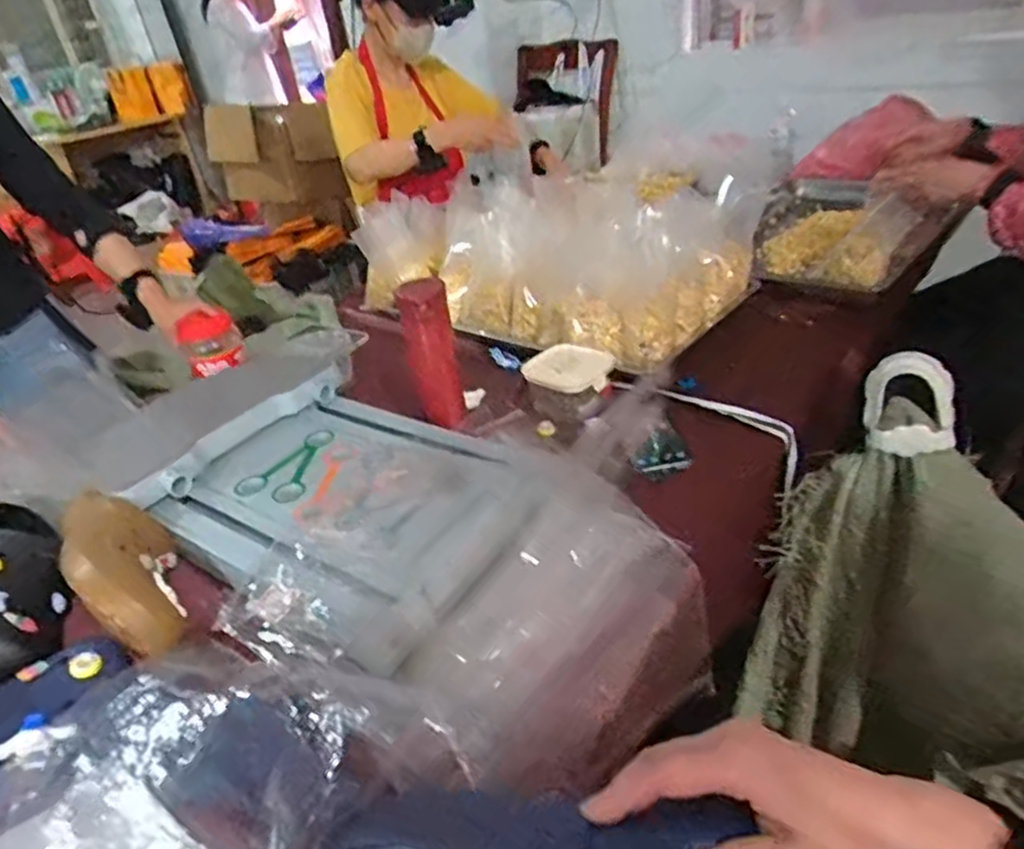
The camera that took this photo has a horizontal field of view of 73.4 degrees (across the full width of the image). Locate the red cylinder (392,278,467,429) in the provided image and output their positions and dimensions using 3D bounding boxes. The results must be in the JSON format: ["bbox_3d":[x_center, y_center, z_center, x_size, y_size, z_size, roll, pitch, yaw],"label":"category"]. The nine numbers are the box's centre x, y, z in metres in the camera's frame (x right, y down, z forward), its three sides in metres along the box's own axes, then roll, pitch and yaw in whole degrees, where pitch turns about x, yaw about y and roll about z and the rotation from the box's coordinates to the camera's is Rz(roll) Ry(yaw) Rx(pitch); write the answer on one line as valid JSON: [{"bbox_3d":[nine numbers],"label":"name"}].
[{"bbox_3d":[-0.106,-0.090,0.916,0.064,0.211,0.056,-12,33,-6],"label":"red cylinder"}]

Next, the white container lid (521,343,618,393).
[{"bbox_3d":[0.087,-0.083,0.979,0.105,0.015,0.109,30,50,17],"label":"white container lid"}]

